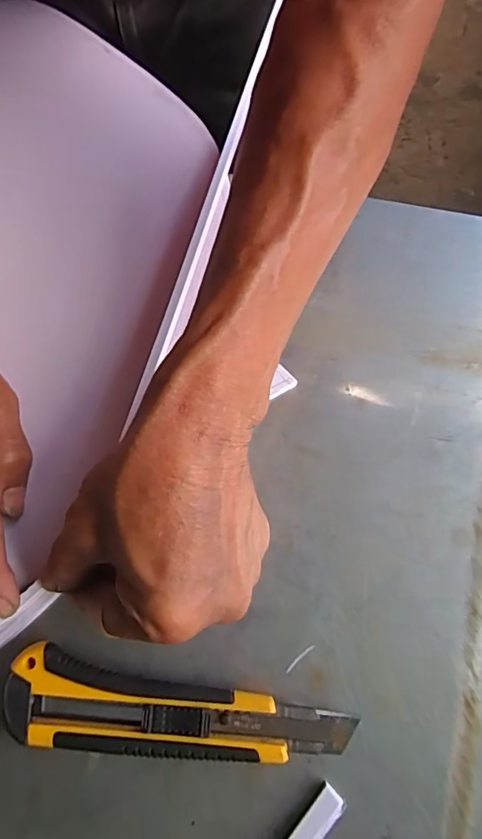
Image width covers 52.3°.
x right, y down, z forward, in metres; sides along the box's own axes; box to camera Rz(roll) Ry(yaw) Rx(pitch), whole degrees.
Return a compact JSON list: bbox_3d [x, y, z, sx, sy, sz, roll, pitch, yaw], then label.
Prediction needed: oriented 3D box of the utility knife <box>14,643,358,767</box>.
[{"bbox_3d":[-0.031,0.144,0.235,0.158,0.019,0.039,10,71,6],"label":"utility knife"}]

